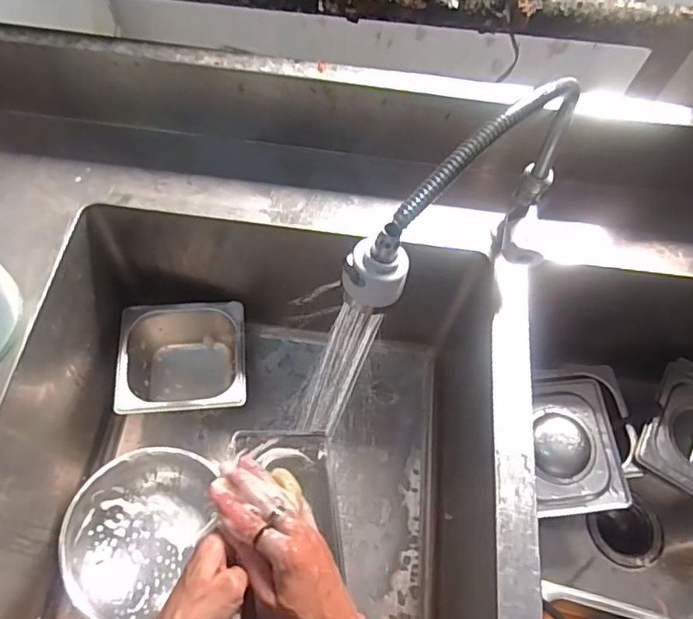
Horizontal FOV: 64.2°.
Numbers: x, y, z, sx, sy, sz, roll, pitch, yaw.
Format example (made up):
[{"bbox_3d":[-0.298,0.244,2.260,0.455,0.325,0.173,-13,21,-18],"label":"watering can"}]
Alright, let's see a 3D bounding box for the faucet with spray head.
[{"bbox_3d":[0.117,-0.080,0.479,0.275,0.226,0.060,-37,71,-19],"label":"faucet with spray head"}]

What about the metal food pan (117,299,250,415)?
[{"bbox_3d":[-0.239,0.083,0.837,0.175,0.104,0.166,-3,64,-5],"label":"metal food pan"}]

